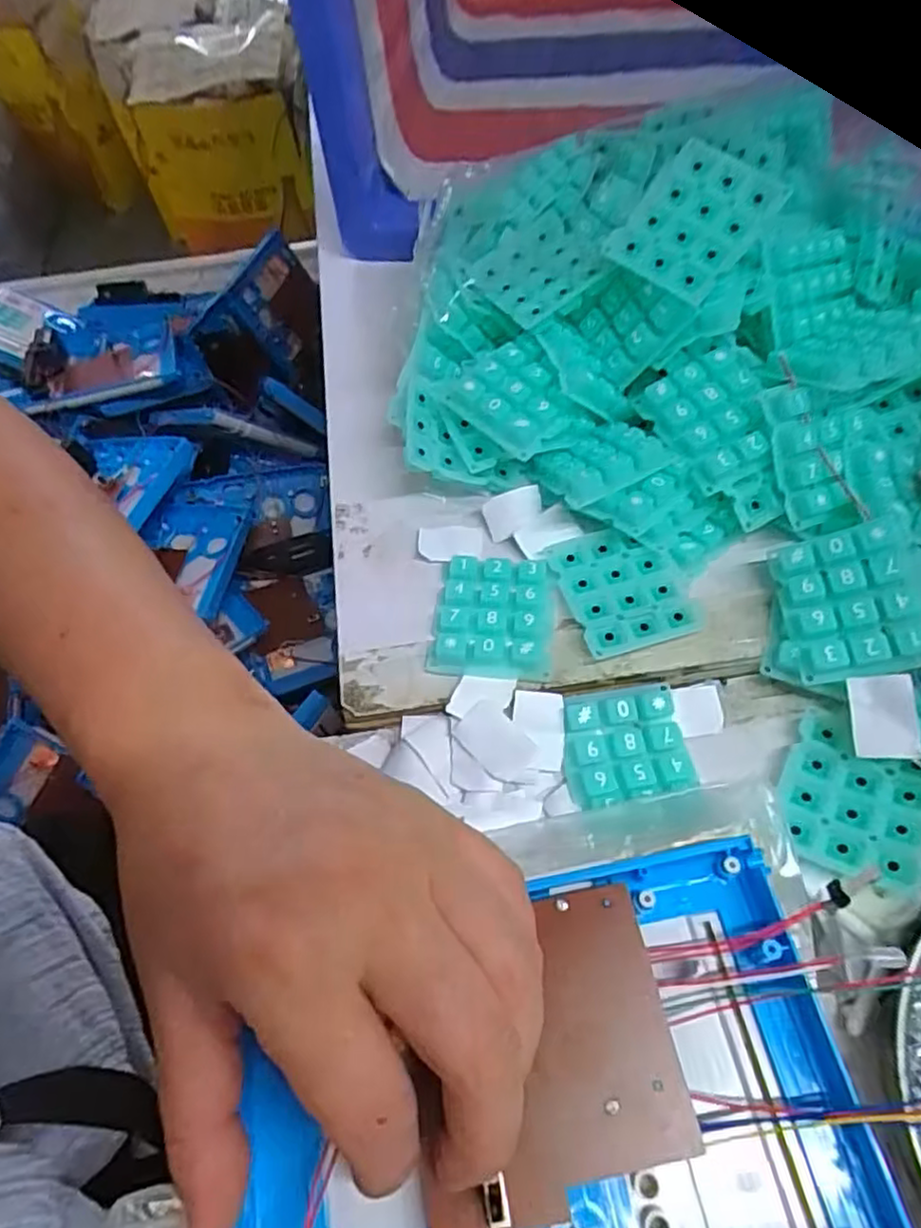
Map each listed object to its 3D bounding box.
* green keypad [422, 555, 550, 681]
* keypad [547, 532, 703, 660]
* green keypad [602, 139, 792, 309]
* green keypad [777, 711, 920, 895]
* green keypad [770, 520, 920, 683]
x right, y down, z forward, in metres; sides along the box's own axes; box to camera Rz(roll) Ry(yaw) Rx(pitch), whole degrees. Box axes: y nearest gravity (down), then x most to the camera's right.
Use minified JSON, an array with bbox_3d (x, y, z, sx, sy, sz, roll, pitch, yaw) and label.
[{"bbox_3d":[0.013,0.001,0.286,0.048,0.011,0.054,5,60,8],"label":"green keypad"},{"bbox_3d":[0.069,-0.013,0.288,0.049,0.004,0.055,-18,59,-6],"label":"keypad"},{"bbox_3d":[0.101,-0.168,0.292,0.050,0.010,0.064,39,95,18],"label":"green keypad"},{"bbox_3d":[0.143,0.066,0.247,0.048,0.004,0.057,15,57,31],"label":"green keypad"},{"bbox_3d":[0.149,-0.005,0.261,0.046,0.007,0.055,-15,67,28],"label":"green keypad"}]

